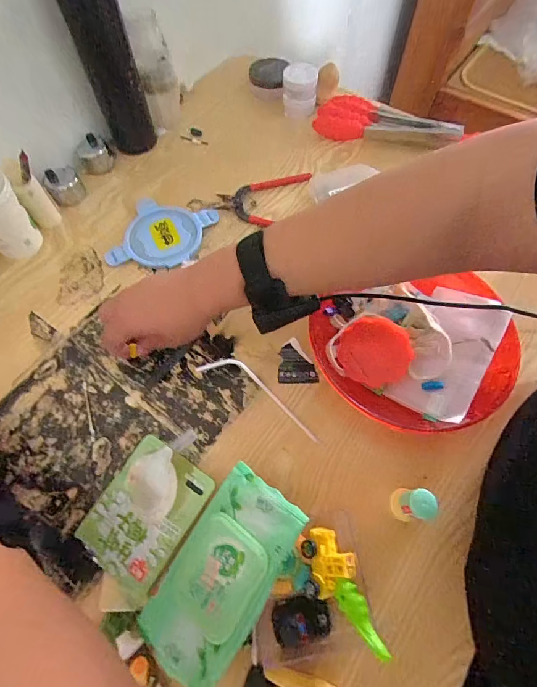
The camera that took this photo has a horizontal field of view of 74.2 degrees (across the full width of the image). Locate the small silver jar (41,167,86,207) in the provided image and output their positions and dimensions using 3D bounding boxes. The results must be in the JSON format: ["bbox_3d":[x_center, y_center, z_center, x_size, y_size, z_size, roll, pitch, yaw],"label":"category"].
[{"bbox_3d":[-0.279,-0.216,0.487,0.045,0.038,0.036,-31,69,-14],"label":"small silver jar"}]

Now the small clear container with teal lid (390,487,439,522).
[{"bbox_3d":[0.124,0.140,0.311,0.021,0.061,0.024,-8,66,-4],"label":"small clear container with teal lid"}]

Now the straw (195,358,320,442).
[{"bbox_3d":[-0.007,0.052,0.383,0.150,0.004,0.033,29,68,12],"label":"straw"}]

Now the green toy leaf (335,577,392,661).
[{"bbox_3d":[0.069,0.205,0.265,0.018,0.007,0.054,-27,52,-12],"label":"green toy leaf"}]

